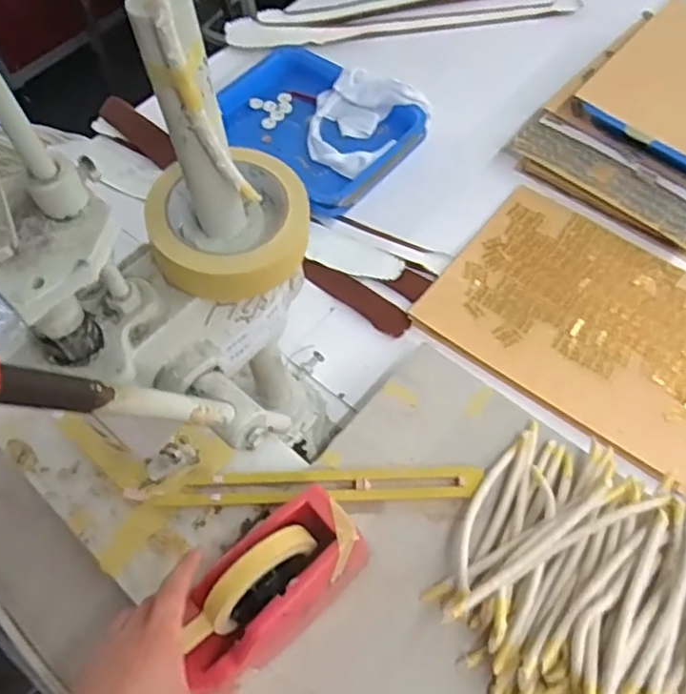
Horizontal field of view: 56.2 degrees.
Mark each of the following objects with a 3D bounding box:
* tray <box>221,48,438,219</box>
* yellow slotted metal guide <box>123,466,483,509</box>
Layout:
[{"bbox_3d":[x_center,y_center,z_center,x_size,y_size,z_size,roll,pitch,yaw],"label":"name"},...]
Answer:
[{"bbox_3d":[-0.043,-0.320,0.915,0.279,0.048,0.229,36,68,19],"label":"tray"},{"bbox_3d":[-0.037,0.135,0.620,0.338,0.019,0.033,-3,61,1],"label":"yellow slotted metal guide"}]

